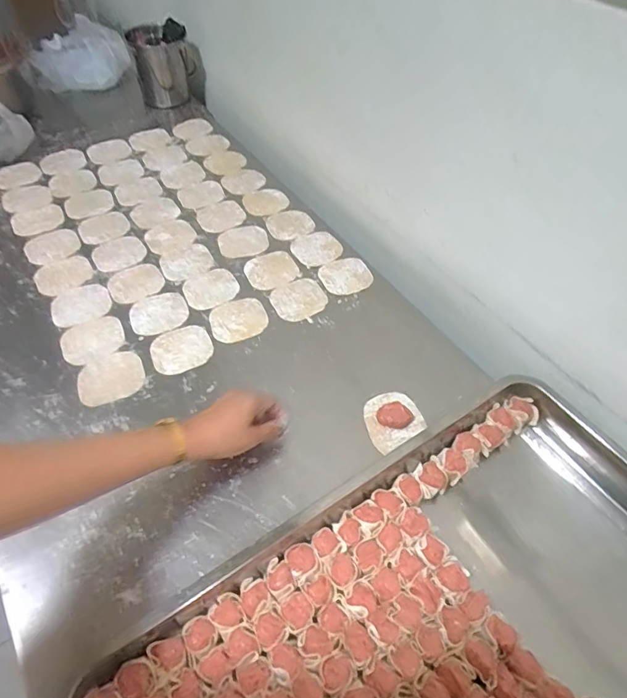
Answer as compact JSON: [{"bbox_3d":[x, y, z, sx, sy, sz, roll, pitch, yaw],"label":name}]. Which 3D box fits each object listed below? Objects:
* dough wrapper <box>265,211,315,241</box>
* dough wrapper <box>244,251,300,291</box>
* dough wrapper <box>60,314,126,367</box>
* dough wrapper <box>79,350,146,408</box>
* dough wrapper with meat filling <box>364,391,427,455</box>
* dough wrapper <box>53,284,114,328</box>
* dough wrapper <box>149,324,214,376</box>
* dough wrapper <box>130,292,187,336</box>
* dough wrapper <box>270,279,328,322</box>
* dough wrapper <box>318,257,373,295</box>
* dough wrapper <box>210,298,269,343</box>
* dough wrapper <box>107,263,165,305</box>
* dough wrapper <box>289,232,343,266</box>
[{"bbox_3d":[-0.041,-0.221,0.848,0.080,0.009,0.080,1,51,-2],"label":"dough wrapper"},{"bbox_3d":[-0.067,-0.126,0.769,0.081,0.005,0.078,-20,55,-17],"label":"dough wrapper"},{"bbox_3d":[-0.309,-0.012,0.671,0.083,0.005,0.077,-22,55,-19],"label":"dough wrapper"},{"bbox_3d":[-0.268,0.036,0.634,0.081,0.007,0.077,-16,56,-13],"label":"dough wrapper"},{"bbox_3d":[0.099,0.085,0.603,0.077,0.012,0.068,-24,56,-20],"label":"dough wrapper with meat filling"},{"bbox_3d":[-0.346,-0.066,0.715,0.081,0.005,0.081,1,51,-2],"label":"dough wrapper"},{"bbox_3d":[-0.182,0.001,0.664,0.082,0.005,0.074,-19,58,-18],"label":"dough wrapper"},{"bbox_3d":[-0.227,-0.052,0.705,0.081,0.004,0.077,-17,54,-16],"label":"dough wrapper"},{"bbox_3d":[-0.020,-0.076,0.731,0.084,0.005,0.076,-25,56,-21],"label":"dough wrapper"},{"bbox_3d":[0.053,-0.116,0.767,0.083,0.010,0.071,-22,56,-19],"label":"dough wrapper"},{"bbox_3d":[-0.109,-0.042,0.701,0.083,0.008,0.072,-22,55,-19],"label":"dough wrapper"},{"bbox_3d":[-0.274,-0.103,0.742,0.082,0.004,0.078,-29,58,-23],"label":"dough wrapper"},{"bbox_3d":[0.006,-0.171,0.808,0.081,0.005,0.081,1,51,-2],"label":"dough wrapper"}]

